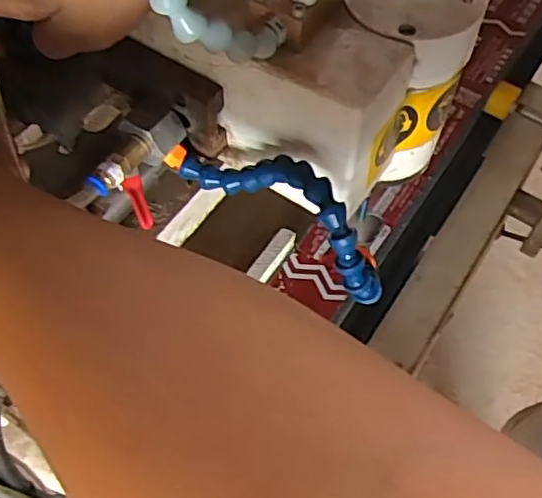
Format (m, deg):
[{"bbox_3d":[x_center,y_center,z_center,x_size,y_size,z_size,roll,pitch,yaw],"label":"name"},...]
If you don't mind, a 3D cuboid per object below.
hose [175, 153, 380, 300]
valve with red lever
[{"bbox_3d":[0.006,-0.024,0.348,0.137,0.046,0.032,40,67,19],"label":"hose"},{"bbox_3d":[-0.075,-0.048,0.372,0.032,0.049,0.060,22,62,10],"label":"valve with red lever"}]

